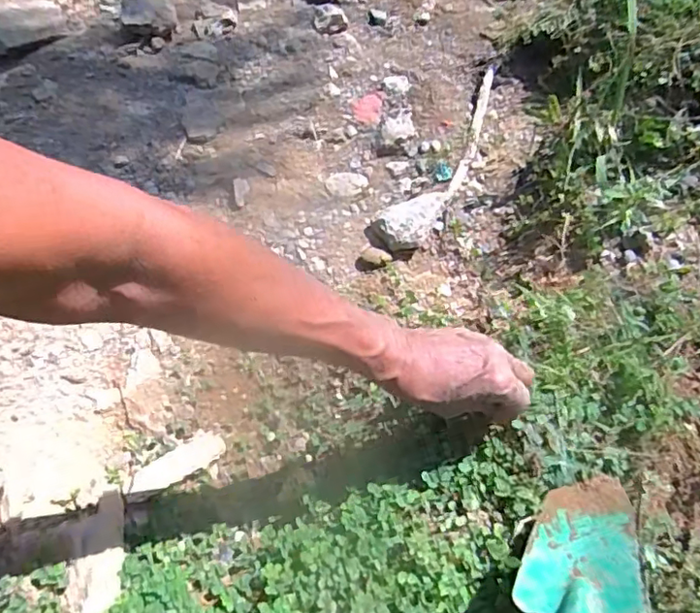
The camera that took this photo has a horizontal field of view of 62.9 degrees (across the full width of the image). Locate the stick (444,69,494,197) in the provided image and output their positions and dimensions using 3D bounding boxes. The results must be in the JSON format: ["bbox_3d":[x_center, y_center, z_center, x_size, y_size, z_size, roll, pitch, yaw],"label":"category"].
[{"bbox_3d":[0.178,-0.255,0.821,0.018,0.013,0.306,19,57,4],"label":"stick"}]

